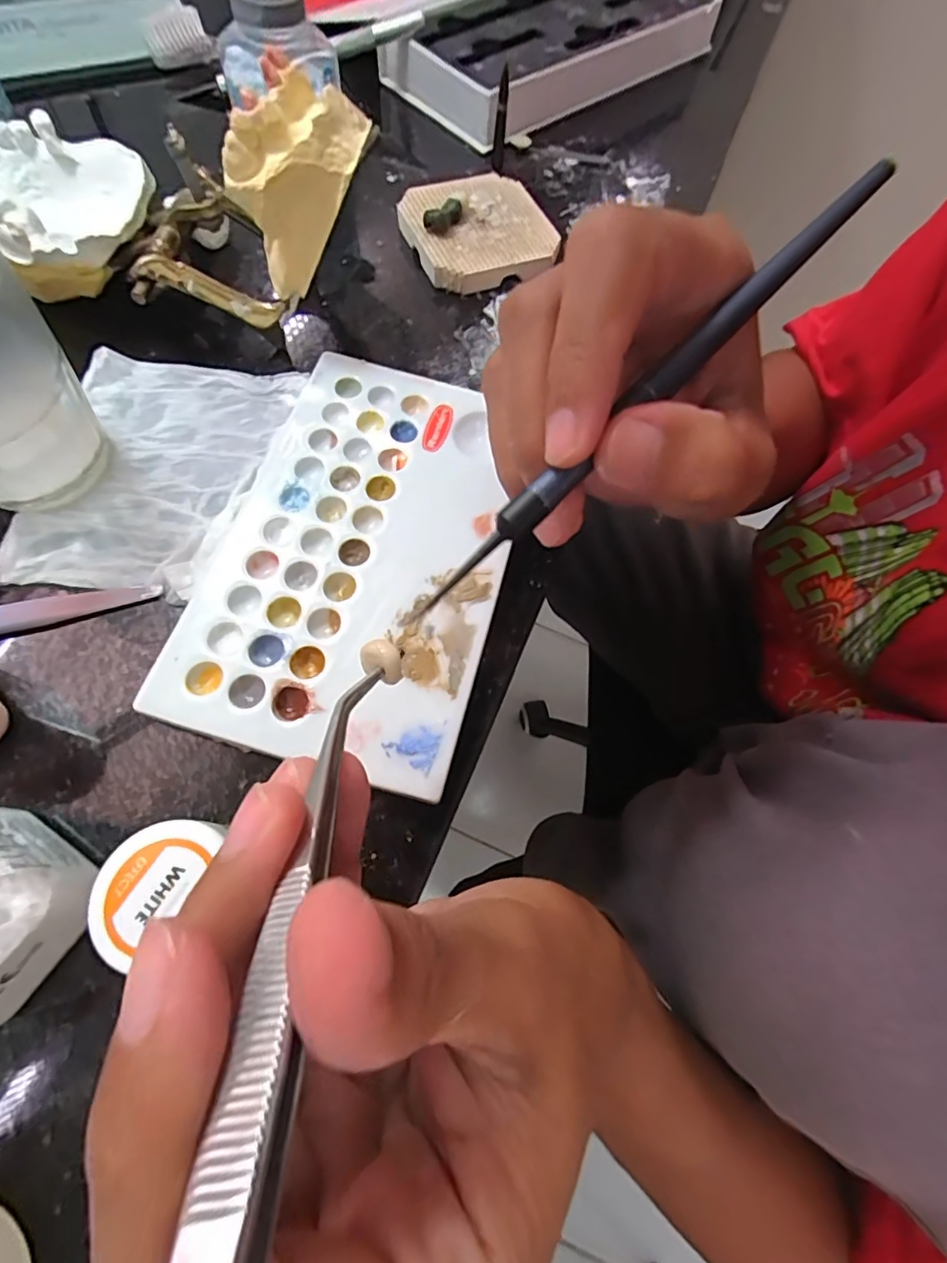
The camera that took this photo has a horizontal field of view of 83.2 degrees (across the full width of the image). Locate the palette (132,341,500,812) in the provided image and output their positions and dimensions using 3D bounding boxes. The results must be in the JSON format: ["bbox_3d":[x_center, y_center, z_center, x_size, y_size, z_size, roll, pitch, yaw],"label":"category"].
[{"bbox_3d":[-0.038,-0.032,0.185,0.097,0.011,0.149,14,66,1],"label":"palette"}]

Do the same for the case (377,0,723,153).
[{"bbox_3d":[0.058,-0.366,0.325,0.093,0.024,0.222,43,70,13],"label":"case"}]

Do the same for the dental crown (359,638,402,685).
[{"bbox_3d":[-0.022,0.007,0.126,0.009,0.006,0.009,-17,67,-10],"label":"dental crown"}]

